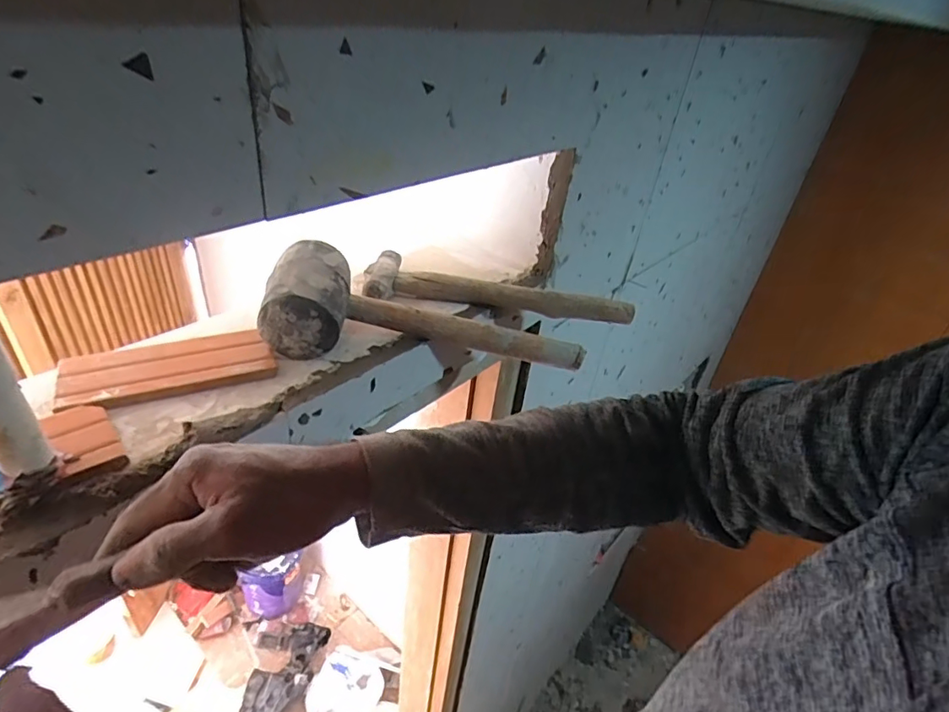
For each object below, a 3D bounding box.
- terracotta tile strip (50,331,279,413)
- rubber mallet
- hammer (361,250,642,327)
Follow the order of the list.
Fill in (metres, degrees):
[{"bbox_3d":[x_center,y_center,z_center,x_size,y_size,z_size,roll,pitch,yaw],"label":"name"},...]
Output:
[{"bbox_3d":[-0.235,0.009,0.415,0.142,0.017,0.062,-13,39,-27],"label":"terracotta tile strip"},{"bbox_3d":[-0.036,-0.023,0.495,0.296,0.072,0.095,13,32,-19],"label":"rubber mallet"},{"bbox_3d":[0.026,-0.076,0.576,0.277,0.034,0.084,0,35,-10],"label":"hammer"}]

